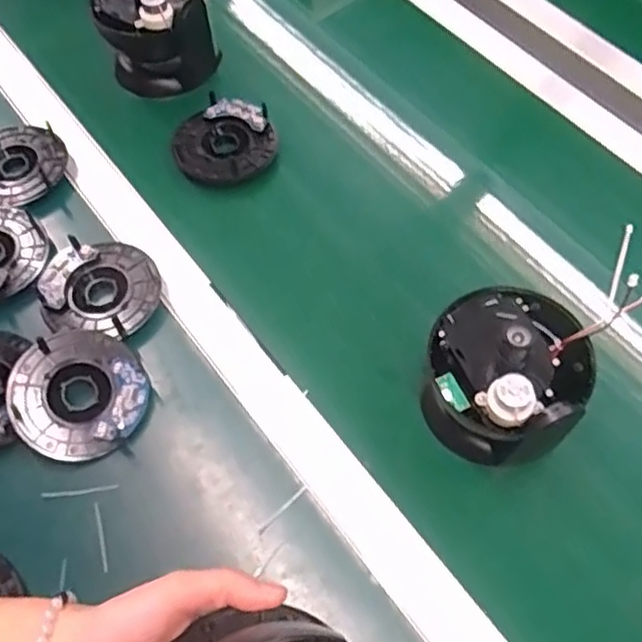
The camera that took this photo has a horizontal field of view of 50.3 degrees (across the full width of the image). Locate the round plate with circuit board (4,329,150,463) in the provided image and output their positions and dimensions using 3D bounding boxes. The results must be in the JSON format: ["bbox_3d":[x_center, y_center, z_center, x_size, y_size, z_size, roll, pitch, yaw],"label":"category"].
[{"bbox_3d":[-0.192,0.058,0.545,0.105,0.020,0.105,3,71,-9],"label":"round plate with circuit board"}]

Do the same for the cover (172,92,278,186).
[{"bbox_3d":[-0.095,-0.180,0.679,0.097,0.022,0.094,3,62,-5],"label":"cover"}]

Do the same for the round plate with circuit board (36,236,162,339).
[{"bbox_3d":[-0.191,-0.029,0.597,0.098,0.023,0.092,3,62,-5],"label":"round plate with circuit board"}]

